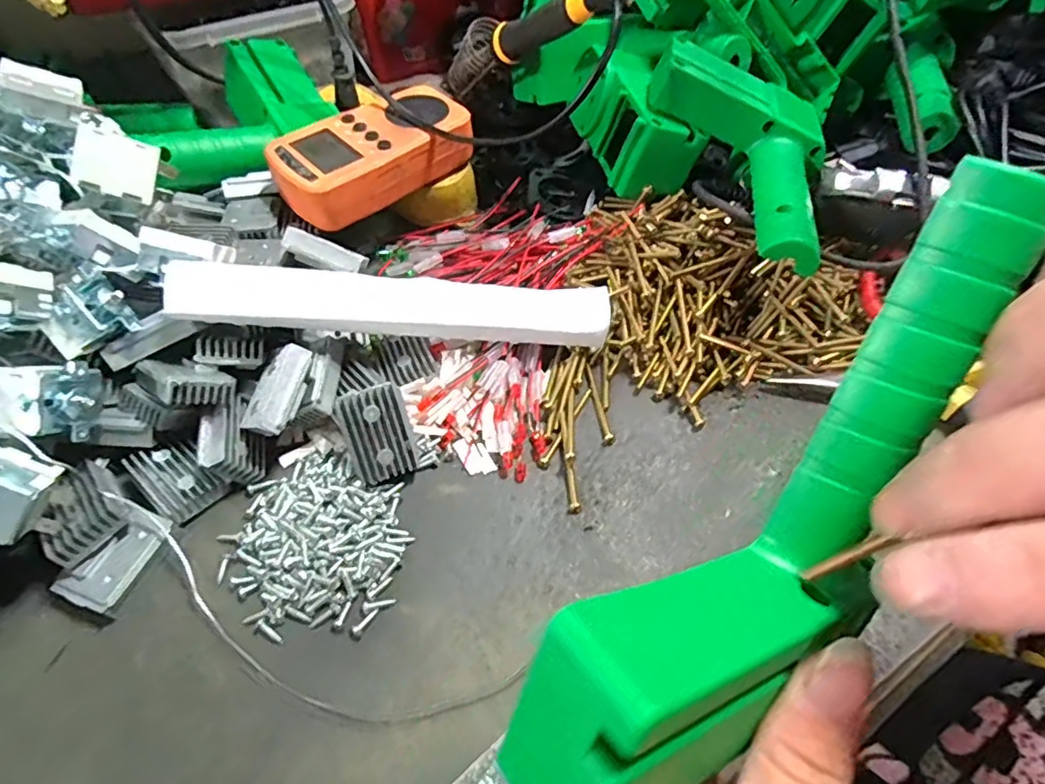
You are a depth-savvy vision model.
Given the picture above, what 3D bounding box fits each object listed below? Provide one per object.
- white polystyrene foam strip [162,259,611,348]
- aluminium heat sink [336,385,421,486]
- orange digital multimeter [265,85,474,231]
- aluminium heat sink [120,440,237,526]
[{"bbox_3d":[-0.060,-0.046,0.304,0.222,0.024,0.025,2,52,-17],"label":"white polystyrene foam strip"},{"bbox_3d":[-0.073,0.020,0.292,0.032,0.018,0.045,-23,101,-20],"label":"aluminium heat sink"},{"bbox_3d":[-0.097,-0.157,0.372,0.127,0.031,0.065,-35,62,-23],"label":"orange digital multimeter"},{"bbox_3d":[-0.174,0.043,0.290,0.044,0.014,0.029,34,60,22],"label":"aluminium heat sink"}]

